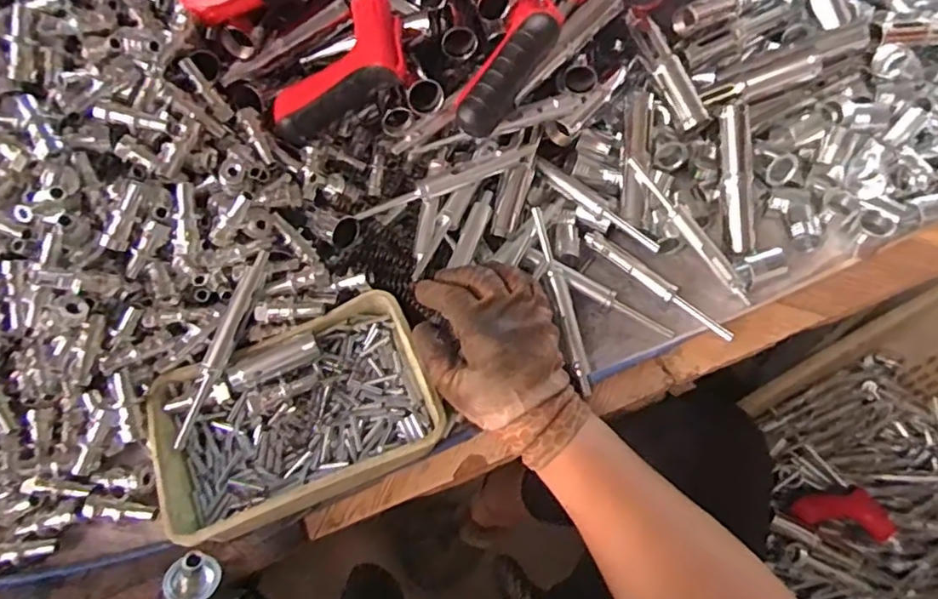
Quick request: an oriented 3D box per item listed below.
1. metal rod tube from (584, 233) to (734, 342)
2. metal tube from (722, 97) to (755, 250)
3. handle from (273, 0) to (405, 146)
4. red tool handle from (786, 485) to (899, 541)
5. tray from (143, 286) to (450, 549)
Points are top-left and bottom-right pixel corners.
[{"bbox_3d":[0.162,-0.013,0.511,0.145,0.014,0.016,38,70,20],"label":"metal rod tube"},{"bbox_3d":[0.233,-0.108,0.517,0.026,0.023,0.133,-2,89,2],"label":"metal tube"},{"bbox_3d":[-0.104,-0.185,0.495,0.141,0.045,0.070,-46,68,4],"label":"handle"},{"bbox_3d":[0.506,0.291,0.799,0.133,0.027,0.068,-7,62,-1],"label":"red tool handle"},{"bbox_3d":[-0.131,0.086,0.450,0.201,0.037,0.130,-21,63,-8],"label":"tray"}]

